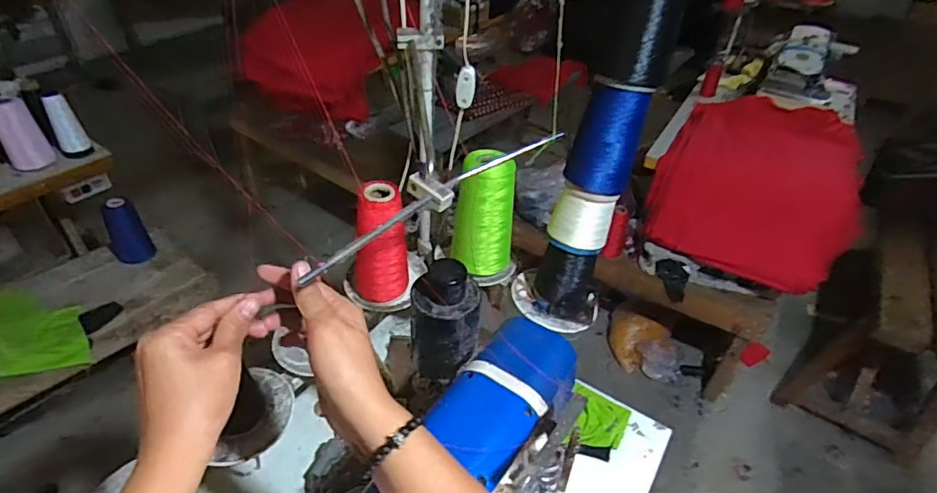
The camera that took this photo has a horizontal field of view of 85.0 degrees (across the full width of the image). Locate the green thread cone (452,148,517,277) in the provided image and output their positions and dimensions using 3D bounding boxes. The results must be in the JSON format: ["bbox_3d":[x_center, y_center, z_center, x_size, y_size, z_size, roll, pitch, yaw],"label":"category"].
[{"bbox_3d":[0.025,-0.044,0.717,0.081,0.169,0.070,9,40,5],"label":"green thread cone"}]

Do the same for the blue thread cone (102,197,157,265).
[{"bbox_3d":[-0.937,-0.045,1.398,0.087,0.177,0.080,-26,49,-32],"label":"blue thread cone"}]

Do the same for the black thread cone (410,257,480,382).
[{"bbox_3d":[-0.023,0.077,0.544,0.071,0.125,0.071,-1,40,-6],"label":"black thread cone"}]

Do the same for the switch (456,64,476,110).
[{"bbox_3d":[-0.004,-0.205,0.660,0.023,0.059,0.014,3,40,-2],"label":"switch"}]

